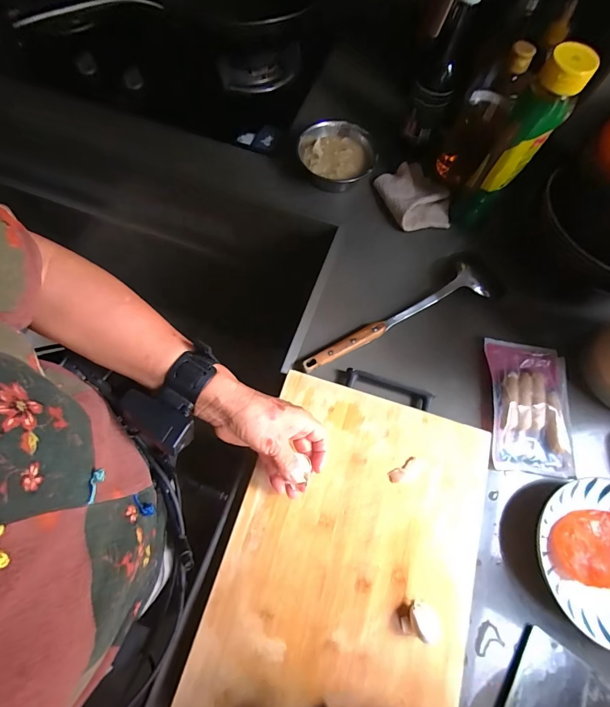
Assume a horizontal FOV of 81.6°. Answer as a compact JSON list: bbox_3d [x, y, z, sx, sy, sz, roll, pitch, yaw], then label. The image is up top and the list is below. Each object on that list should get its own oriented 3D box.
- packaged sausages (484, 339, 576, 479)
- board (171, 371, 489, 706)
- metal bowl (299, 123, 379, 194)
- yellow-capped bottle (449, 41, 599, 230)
[{"bbox_3d":[0.312,0.068,0.484,0.108,0.016,0.179,9,67,2],"label":"packaged sausages"},{"bbox_3d":[0.058,0.226,0.402,0.277,0.012,0.363,17,70,3],"label":"board"},{"bbox_3d":[0.053,-0.338,0.608,0.124,0.044,0.121,1,70,-3],"label":"metal bowl"},{"bbox_3d":[0.286,-0.281,0.501,0.060,0.242,0.050,-19,72,-10],"label":"yellow-capped bottle"}]

